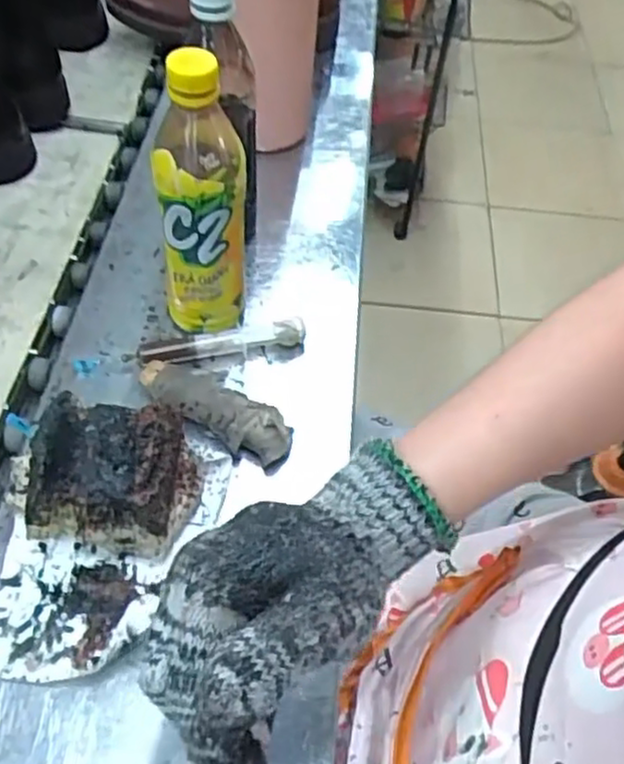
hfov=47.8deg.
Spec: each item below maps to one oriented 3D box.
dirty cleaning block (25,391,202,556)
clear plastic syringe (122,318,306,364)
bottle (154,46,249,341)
[{"bbox_3d":[-0.119,0.058,0.433,0.089,0.085,0.079,4,53,-1],"label":"dirty cleaning block"},{"bbox_3d":[-0.074,-0.028,0.541,0.135,0.025,0.025,-9,55,-11],"label":"clear plastic syringe"},{"bbox_3d":[-0.076,-0.120,0.490,0.057,0.218,0.053,-3,54,-7],"label":"bottle"}]

